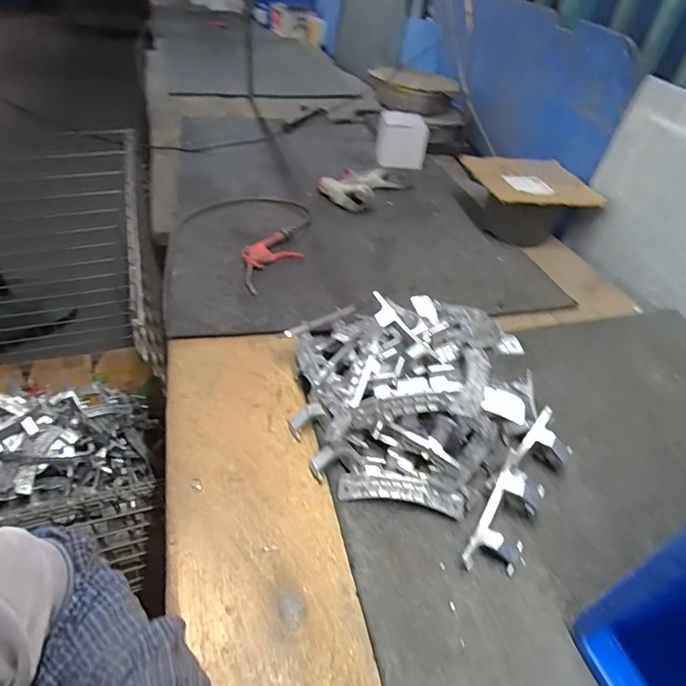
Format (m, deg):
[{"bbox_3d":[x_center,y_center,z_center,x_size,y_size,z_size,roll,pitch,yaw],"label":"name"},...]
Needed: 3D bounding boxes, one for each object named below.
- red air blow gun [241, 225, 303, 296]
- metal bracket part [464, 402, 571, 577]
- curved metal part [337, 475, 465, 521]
[{"bbox_3d":[-0.141,-0.189,0.943,0.085,0.026,0.242,25,44,18],"label":"red air blow gun"},{"bbox_3d":[0.224,0.188,0.573,0.067,0.063,0.233,31,46,24],"label":"metal bracket part"},{"bbox_3d":[0.072,0.185,0.563,0.152,0.016,0.040,9,85,2],"label":"curved metal part"}]

